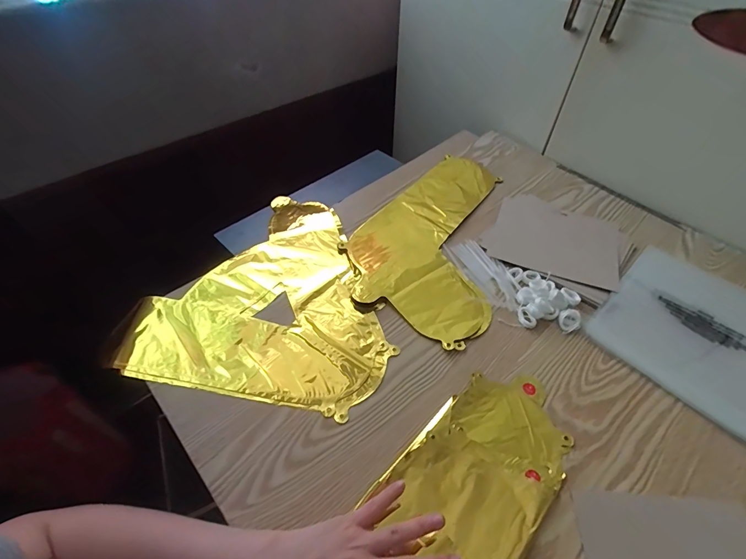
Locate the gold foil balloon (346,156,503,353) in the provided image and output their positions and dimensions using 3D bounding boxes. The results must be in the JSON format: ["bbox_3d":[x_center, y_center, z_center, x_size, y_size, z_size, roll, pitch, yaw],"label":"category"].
[{"bbox_3d":[0.111,-0.086,0.628,0.225,0.009,0.405,21,52,15],"label":"gold foil balloon"}]

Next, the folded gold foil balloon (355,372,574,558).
[{"bbox_3d":[0.114,0.200,0.394,0.140,0.009,0.249,36,58,25],"label":"folded gold foil balloon"}]

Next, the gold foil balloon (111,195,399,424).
[{"bbox_3d":[-0.133,0.006,0.555,0.329,0.022,0.349,9,50,6],"label":"gold foil balloon"}]

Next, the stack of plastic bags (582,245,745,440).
[{"bbox_3d":[0.433,0.065,0.500,0.216,0.021,0.209,-36,60,-28],"label":"stack of plastic bags"}]

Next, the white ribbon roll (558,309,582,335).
[{"bbox_3d":[0.265,0.055,0.508,0.042,0.011,0.028,-28,56,-23],"label":"white ribbon roll"}]

